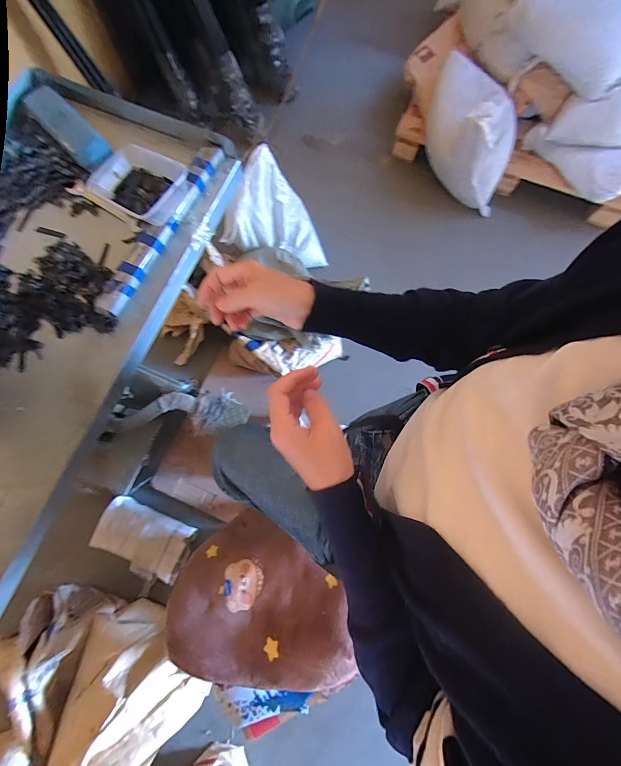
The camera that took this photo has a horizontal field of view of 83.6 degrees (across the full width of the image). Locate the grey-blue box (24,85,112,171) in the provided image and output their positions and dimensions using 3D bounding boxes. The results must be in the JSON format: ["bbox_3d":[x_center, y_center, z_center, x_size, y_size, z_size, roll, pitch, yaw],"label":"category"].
[{"bbox_3d":[-0.422,-0.442,0.600,0.175,0.026,0.055,43,81,8],"label":"grey-blue box"}]

